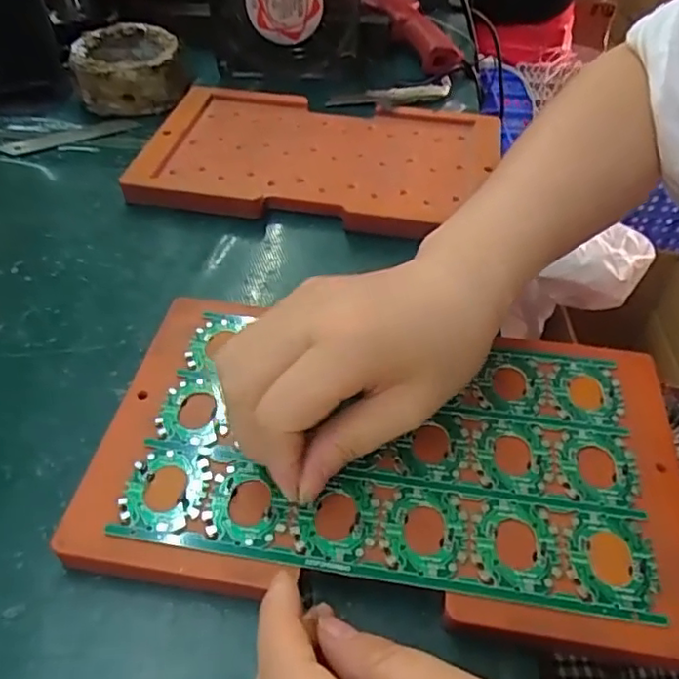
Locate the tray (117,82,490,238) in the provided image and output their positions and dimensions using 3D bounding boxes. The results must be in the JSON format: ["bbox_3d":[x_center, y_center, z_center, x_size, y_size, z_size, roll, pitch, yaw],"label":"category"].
[{"bbox_3d":[-0.012,-0.133,0.424,0.233,0.017,0.143,8,47,5],"label":"tray"}]

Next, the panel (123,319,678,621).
[{"bbox_3d":[0.021,0.044,0.258,0.203,0.005,0.126,3,49,2],"label":"panel"}]

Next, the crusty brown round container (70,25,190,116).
[{"bbox_3d":[-0.167,-0.217,0.484,0.084,0.039,0.081,-8,47,-8],"label":"crusty brown round container"}]

